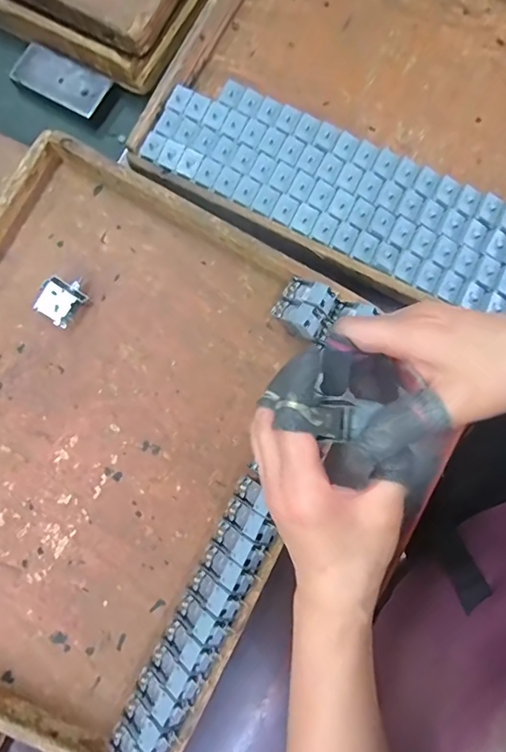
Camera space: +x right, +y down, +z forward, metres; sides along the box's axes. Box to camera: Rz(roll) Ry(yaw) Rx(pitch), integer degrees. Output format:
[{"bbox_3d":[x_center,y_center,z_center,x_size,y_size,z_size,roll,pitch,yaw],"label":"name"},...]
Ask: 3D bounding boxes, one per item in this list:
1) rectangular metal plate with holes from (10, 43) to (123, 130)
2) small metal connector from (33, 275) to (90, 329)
[{"bbox_3d":[-0.226,-0.352,0.552,0.122,0.020,0.058,28,84,6],"label":"rectangular metal plate with holes"},{"bbox_3d":[-0.191,-0.076,0.457,0.038,0.025,0.047,41,79,-5],"label":"small metal connector"}]

